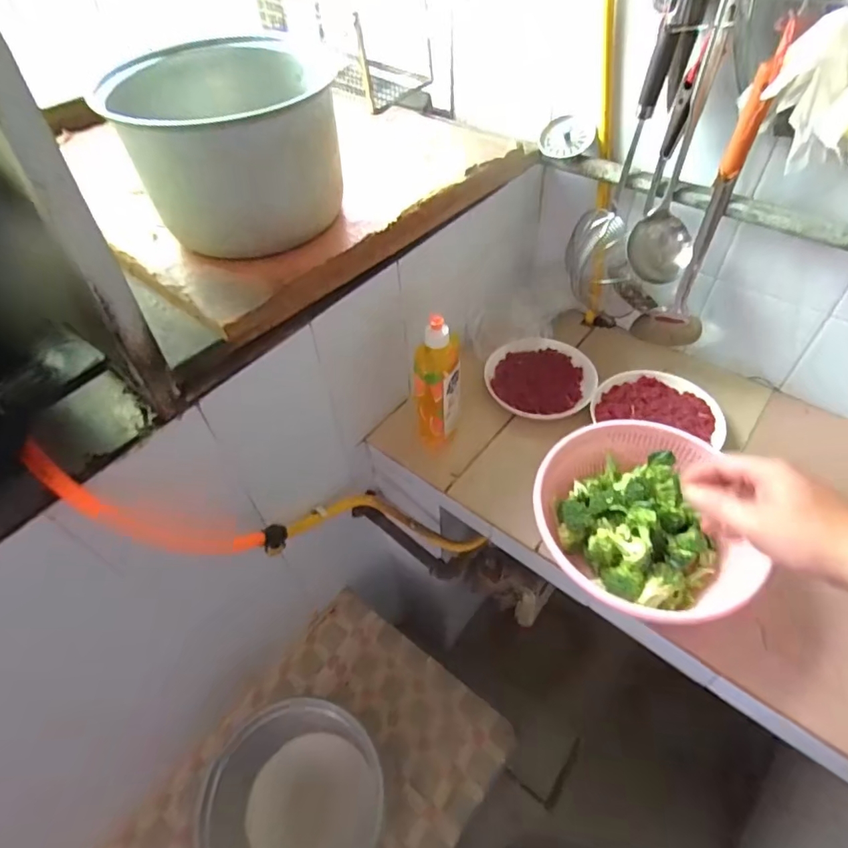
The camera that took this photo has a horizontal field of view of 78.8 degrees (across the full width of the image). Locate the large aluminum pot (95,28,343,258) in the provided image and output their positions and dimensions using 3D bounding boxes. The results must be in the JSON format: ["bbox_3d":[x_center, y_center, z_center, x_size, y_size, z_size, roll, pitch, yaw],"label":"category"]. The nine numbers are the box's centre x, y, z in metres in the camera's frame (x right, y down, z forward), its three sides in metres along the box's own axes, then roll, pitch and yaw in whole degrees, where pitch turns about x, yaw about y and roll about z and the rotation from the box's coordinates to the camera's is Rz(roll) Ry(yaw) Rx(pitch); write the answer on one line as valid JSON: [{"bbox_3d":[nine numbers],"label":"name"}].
[{"bbox_3d":[-0.198,-0.307,0.567,0.213,0.145,0.197,-2,50,2],"label":"large aluminum pot"}]

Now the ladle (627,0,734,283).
[{"bbox_3d":[0.314,-0.310,0.612,0.074,0.285,0.063,23,55,22],"label":"ladle"}]

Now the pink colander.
[{"bbox_3d":[0.267,0.115,0.614,0.260,0.078,0.223,20,54,19],"label":"pink colander"}]

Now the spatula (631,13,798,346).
[{"bbox_3d":[0.363,-0.253,0.669,0.080,0.422,0.050,-5,50,-1],"label":"spatula"}]

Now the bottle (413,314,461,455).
[{"bbox_3d":[0.019,-0.055,0.689,0.060,0.196,0.055,-4,50,1],"label":"bottle"}]

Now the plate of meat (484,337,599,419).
[{"bbox_3d":[0.189,-0.073,0.814,0.165,0.031,0.151,-2,50,2],"label":"plate of meat"}]

